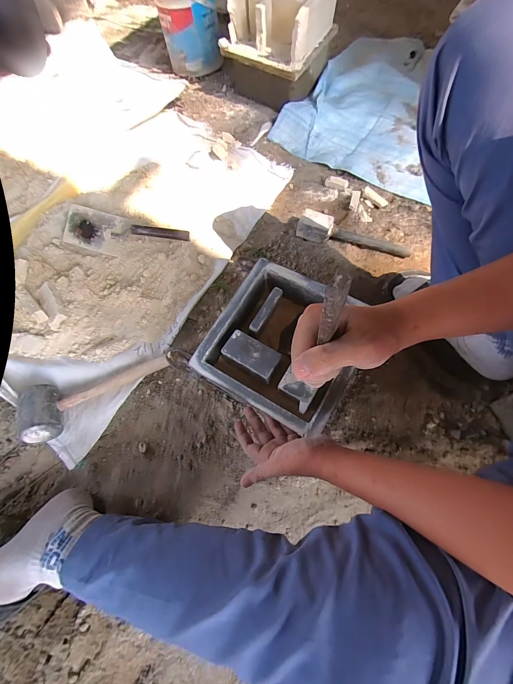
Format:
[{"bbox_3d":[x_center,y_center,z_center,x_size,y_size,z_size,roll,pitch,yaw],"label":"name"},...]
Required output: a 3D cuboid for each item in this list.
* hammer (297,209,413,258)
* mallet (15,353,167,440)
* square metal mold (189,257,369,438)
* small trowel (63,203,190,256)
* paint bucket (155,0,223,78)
[{"bbox_3d":[0.227,-0.254,0.687,0.259,0.039,0.056,13,71,10],"label":"hammer"},{"bbox_3d":[-0.298,0.103,0.561,0.266,0.071,0.107,-16,69,-4],"label":"mallet"},{"bbox_3d":[0.048,0.007,0.527,0.233,0.089,0.236,29,74,12],"label":"square metal mold"},{"bbox_3d":[-0.306,-0.268,0.703,0.280,0.055,0.113,4,69,4],"label":"small trowel"},{"bbox_3d":[-0.203,-0.975,0.897,0.168,0.204,0.183,-2,67,4],"label":"paint bucket"}]

